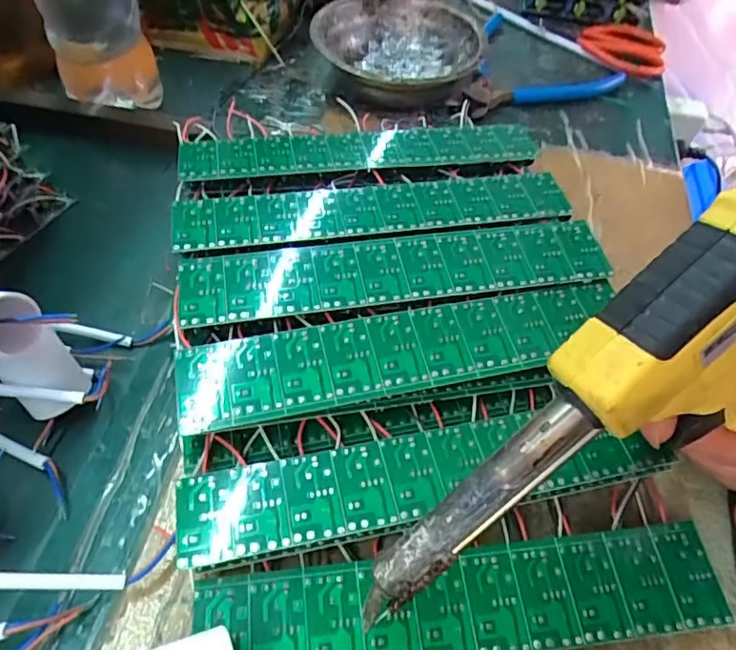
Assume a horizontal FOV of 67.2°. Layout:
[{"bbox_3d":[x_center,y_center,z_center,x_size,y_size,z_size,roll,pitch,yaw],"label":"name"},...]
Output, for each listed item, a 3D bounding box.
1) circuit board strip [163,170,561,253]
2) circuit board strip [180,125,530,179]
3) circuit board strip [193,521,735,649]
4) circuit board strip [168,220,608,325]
[{"bbox_3d":[0.006,-0.061,0.283,0.199,0.004,0.036,-7,55,-10],"label":"circuit board strip"},{"bbox_3d":[-0.001,-0.101,0.317,0.202,0.006,0.036,-7,55,-10],"label":"circuit board strip"},{"bbox_3d":[0.039,0.109,0.216,0.198,0.016,0.038,-3,54,-7],"label":"circuit board strip"},{"bbox_3d":[0.016,-0.027,0.262,0.200,0.005,0.039,-6,55,-10],"label":"circuit board strip"}]

